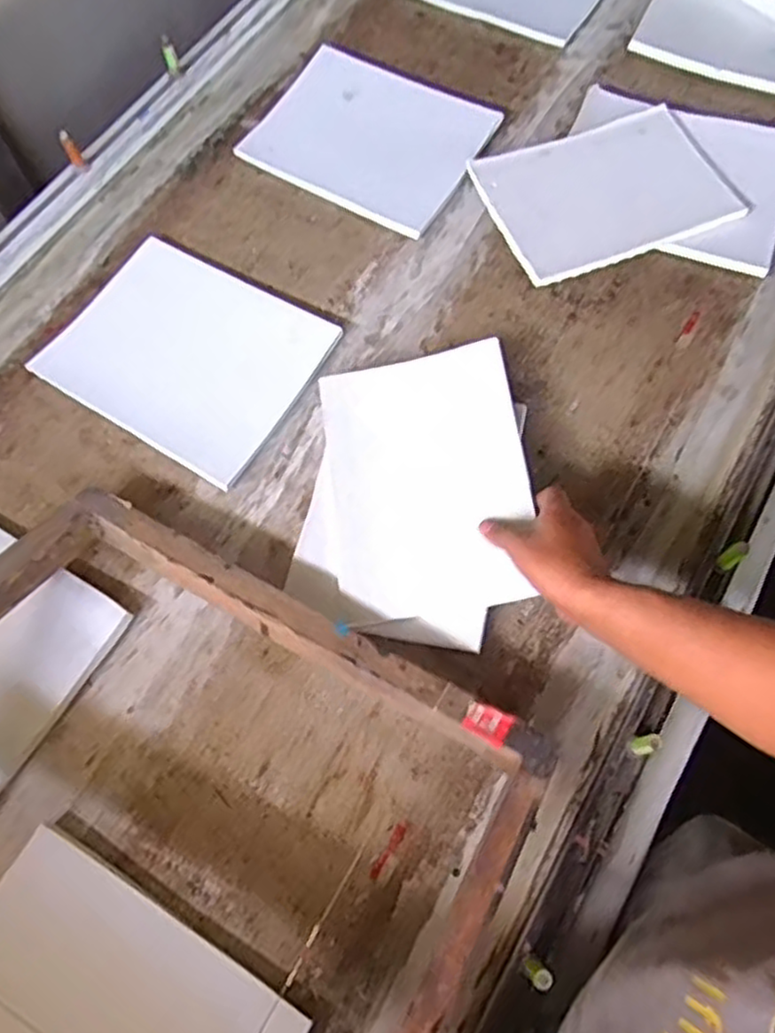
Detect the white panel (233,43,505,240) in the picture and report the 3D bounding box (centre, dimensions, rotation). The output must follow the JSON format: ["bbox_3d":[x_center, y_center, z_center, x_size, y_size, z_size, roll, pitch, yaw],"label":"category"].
[{"bbox_3d":[-0.021,-0.471,0.872,0.263,0.013,0.202,30,80,12],"label":"white panel"}]

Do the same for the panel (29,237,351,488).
[{"bbox_3d":[-0.220,-0.183,0.786,0.262,0.015,0.220,31,73,8],"label":"panel"}]

